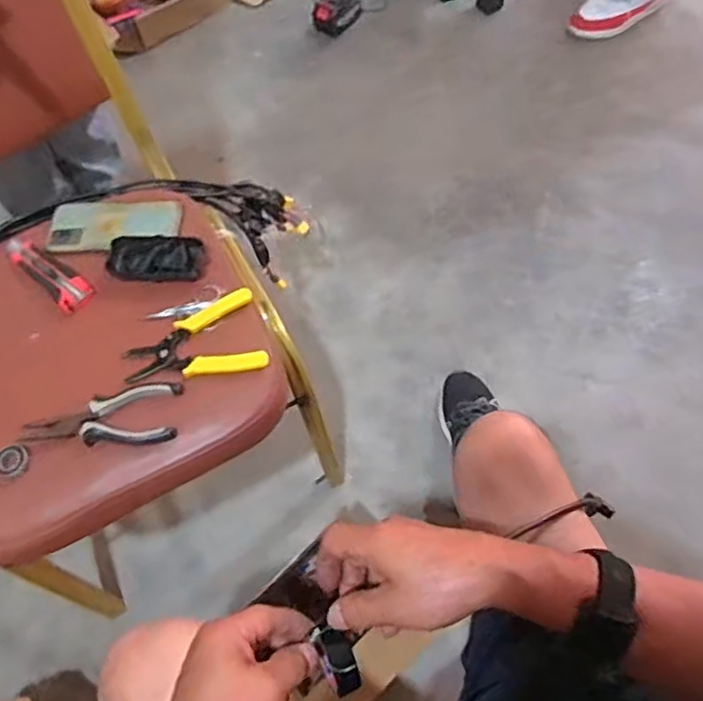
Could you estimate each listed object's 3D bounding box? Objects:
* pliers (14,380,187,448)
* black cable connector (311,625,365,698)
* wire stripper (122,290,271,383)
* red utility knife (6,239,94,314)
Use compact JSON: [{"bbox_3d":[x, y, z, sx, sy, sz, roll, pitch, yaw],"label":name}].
[{"bbox_3d":[-0.251,0.069,0.660,0.152,0.026,0.061,-5,63,1],"label":"pliers"},{"bbox_3d":[-0.010,0.227,0.470,0.023,0.012,0.054,-27,93,-9],"label":"black cable connector"},{"bbox_3d":[-0.170,-0.006,0.690,0.145,0.021,0.095,-16,63,-5],"label":"wire stripper"},{"bbox_3d":[-0.357,-0.096,0.755,0.140,0.015,0.042,40,72,20],"label":"red utility knife"}]

